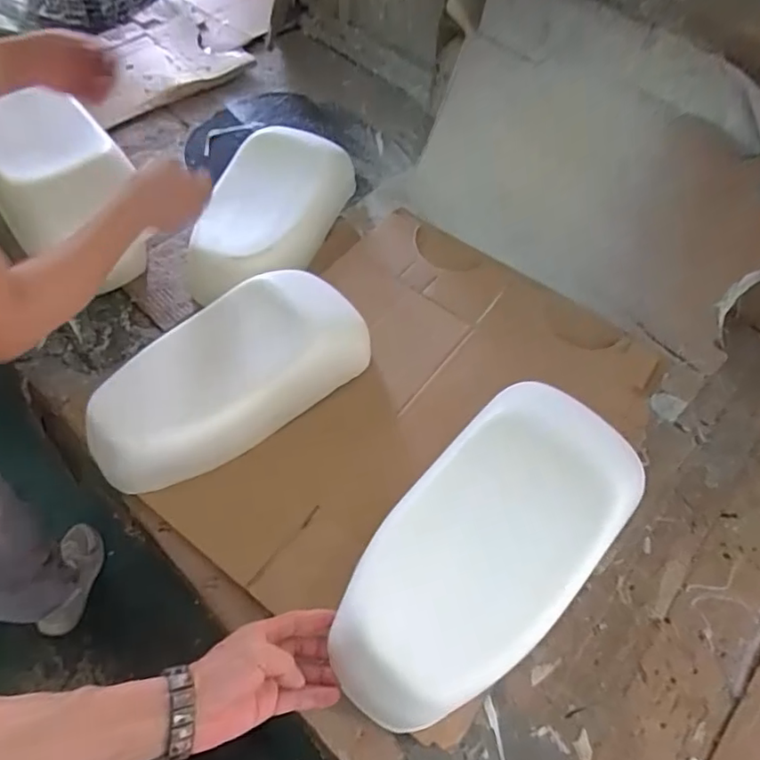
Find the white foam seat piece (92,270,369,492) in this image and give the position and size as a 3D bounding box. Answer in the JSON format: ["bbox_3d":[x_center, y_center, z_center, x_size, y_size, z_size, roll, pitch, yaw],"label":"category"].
[{"bbox_3d":[-0.192,-0.007,0.708,0.342,0.094,0.171,-31,64,-24],"label":"white foam seat piece"}]

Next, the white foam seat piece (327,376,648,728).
[{"bbox_3d":[0.100,0.152,0.526,0.170,0.066,0.339,38,76,19],"label":"white foam seat piece"}]

